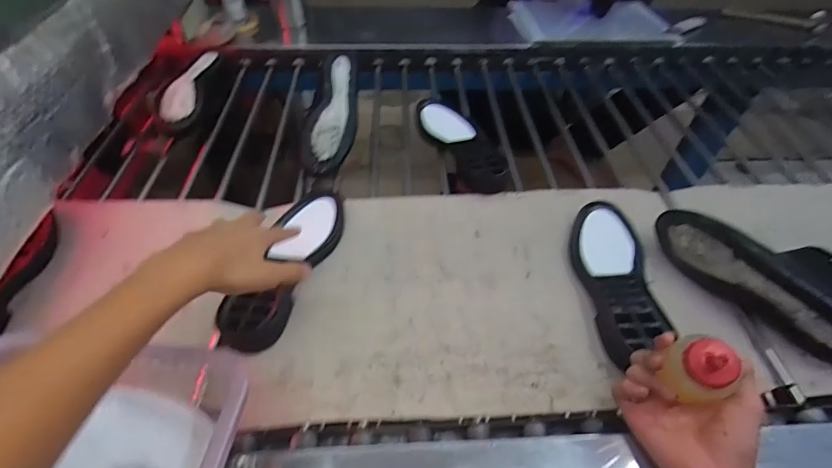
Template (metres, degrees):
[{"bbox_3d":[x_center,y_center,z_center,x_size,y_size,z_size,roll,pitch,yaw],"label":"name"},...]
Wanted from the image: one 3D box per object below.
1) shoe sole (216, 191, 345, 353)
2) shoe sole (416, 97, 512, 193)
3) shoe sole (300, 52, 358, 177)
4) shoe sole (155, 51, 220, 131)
[{"bbox_3d":[-0.164,0.029,0.585,0.088,0.035,0.262,11,46,10],"label":"shoe sole"},{"bbox_3d":[0.074,-0.162,0.764,0.100,0.027,0.255,-12,48,-11],"label":"shoe sole"},{"bbox_3d":[-0.134,-0.207,0.742,0.076,0.032,0.236,6,69,5],"label":"shoe sole"},{"bbox_3d":[-0.401,-0.257,0.783,0.064,0.037,0.209,-1,46,-3],"label":"shoe sole"}]

